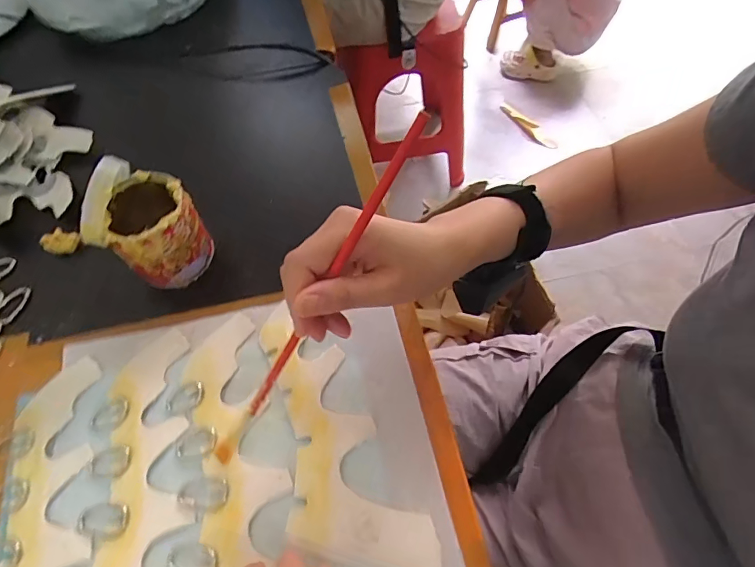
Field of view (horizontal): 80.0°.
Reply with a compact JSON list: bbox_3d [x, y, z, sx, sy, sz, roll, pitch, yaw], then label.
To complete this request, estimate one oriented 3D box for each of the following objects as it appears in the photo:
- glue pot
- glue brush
[{"bbox_3d":[-0.185,-0.048,0.358,0.080,0.088,0.072,39,69,22],"label":"glue pot"},{"bbox_3d":[-0.041,0.019,0.259,0.010,0.009,0.255,44,116,24],"label":"glue brush"}]

